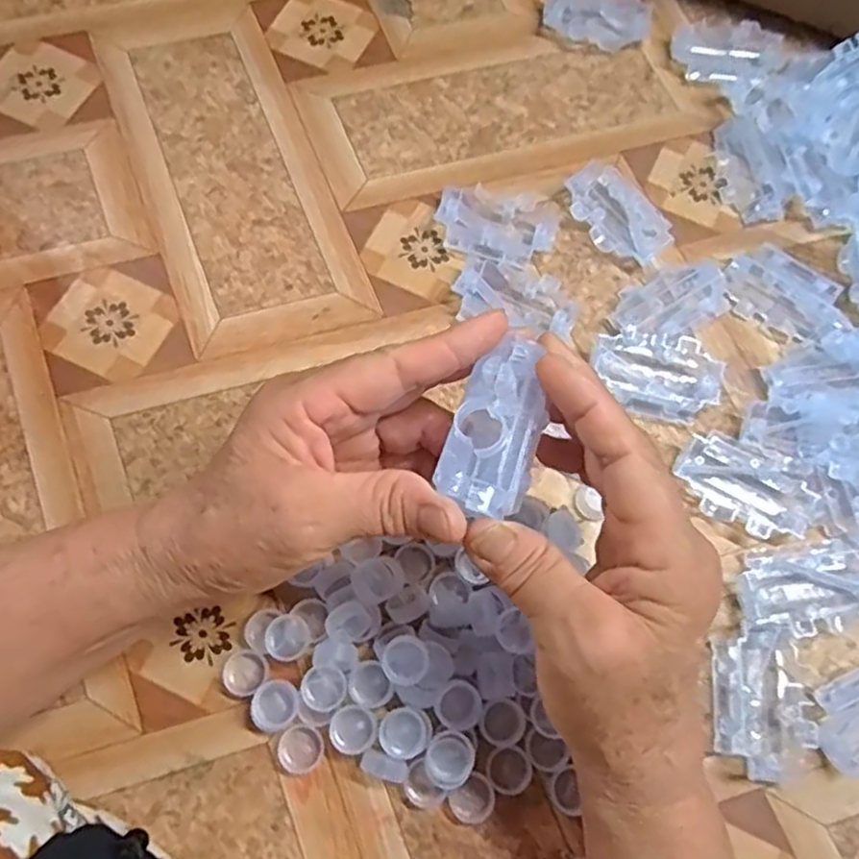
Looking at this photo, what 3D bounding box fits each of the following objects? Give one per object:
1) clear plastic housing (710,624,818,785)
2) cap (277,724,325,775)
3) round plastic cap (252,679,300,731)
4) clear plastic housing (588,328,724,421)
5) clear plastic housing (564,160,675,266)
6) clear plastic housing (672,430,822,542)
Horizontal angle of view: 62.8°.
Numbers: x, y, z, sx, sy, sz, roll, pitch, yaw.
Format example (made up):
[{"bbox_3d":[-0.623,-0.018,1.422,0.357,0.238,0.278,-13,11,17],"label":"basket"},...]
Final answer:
[{"bbox_3d":[0.155,0.128,0.330,0.042,0.012,0.065,8,72,0],"label":"clear plastic housing"},{"bbox_3d":[-0.058,0.145,0.318,0.020,0.007,0.020,1,72,-2],"label":"cap"},{"bbox_3d":[-0.070,0.125,0.321,0.022,0.013,0.020,1,72,-2],"label":"round plastic cap"},{"bbox_3d":[0.122,-0.030,0.380,0.068,0.015,0.042,22,72,5],"label":"clear plastic housing"},{"bbox_3d":[0.109,-0.126,0.413,0.044,0.012,0.067,-33,76,-12],"label":"clear plastic housing"},{"bbox_3d":[0.161,0.030,0.362,0.069,0.012,0.041,24,72,6],"label":"clear plastic housing"}]

